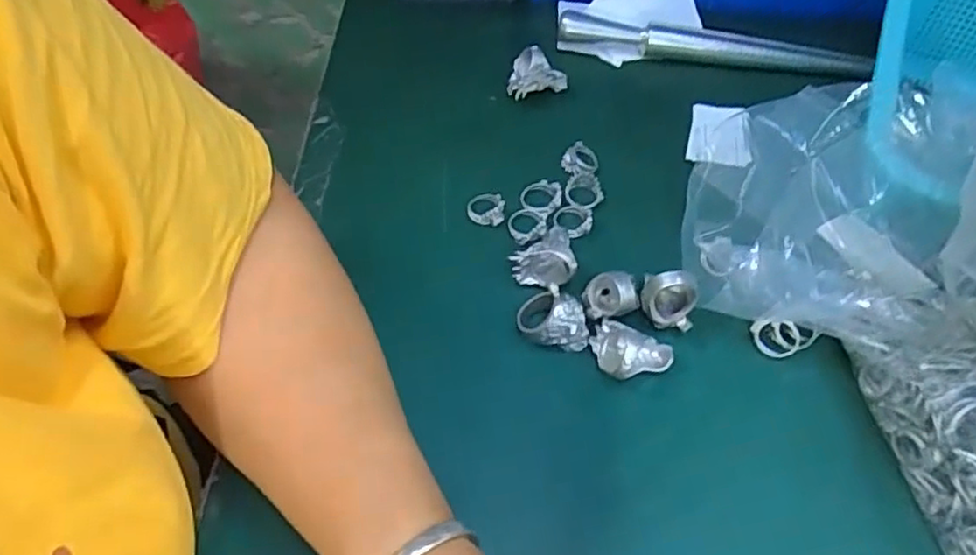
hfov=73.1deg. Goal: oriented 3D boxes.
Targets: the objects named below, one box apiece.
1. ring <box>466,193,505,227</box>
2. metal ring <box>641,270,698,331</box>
[{"bbox_3d":[-0.001,-0.040,0.379,0.022,0.005,0.021,1,56,-2],"label":"ring"},{"bbox_3d":[0.092,0.011,0.335,0.026,0.032,0.020,11,56,4],"label":"metal ring"}]

